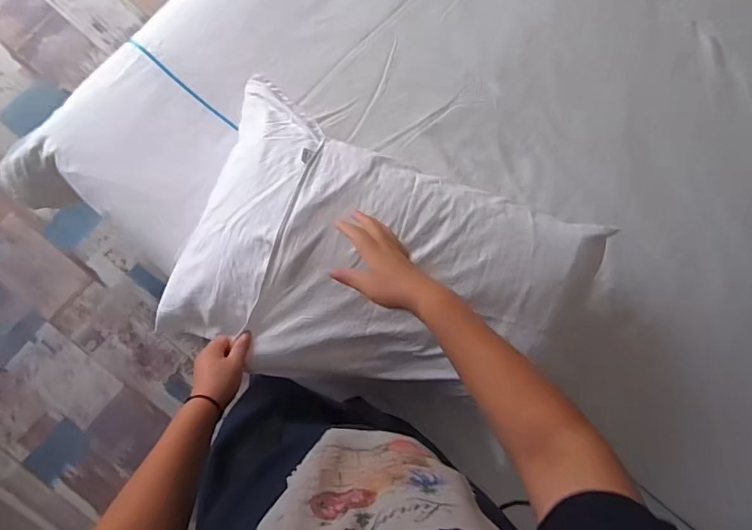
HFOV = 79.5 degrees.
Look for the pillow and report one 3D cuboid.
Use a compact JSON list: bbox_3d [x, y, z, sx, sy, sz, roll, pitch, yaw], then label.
[{"bbox_3d":[0.018,0.007,0.734,0.622,0.160,0.399,20,87,-9],"label":"pillow"}]

